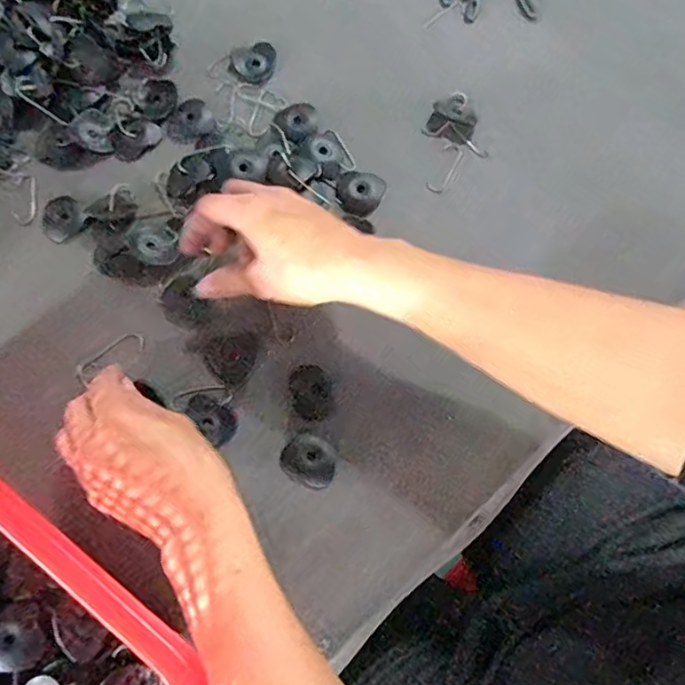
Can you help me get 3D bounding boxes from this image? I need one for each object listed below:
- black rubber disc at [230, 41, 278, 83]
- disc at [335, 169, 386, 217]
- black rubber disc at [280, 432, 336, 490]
[{"bbox_3d":[-0.070,-0.224,0.478,0.036,0.004,0.035,0,73,0],"label":"black rubber disc"},{"bbox_3d":[0.013,-0.111,0.446,0.034,0.007,0.036,0,73,0],"label":"disc"},{"bbox_3d":[-0.021,0.077,0.393,0.037,0.004,0.031,37,76,11],"label":"black rubber disc"}]

